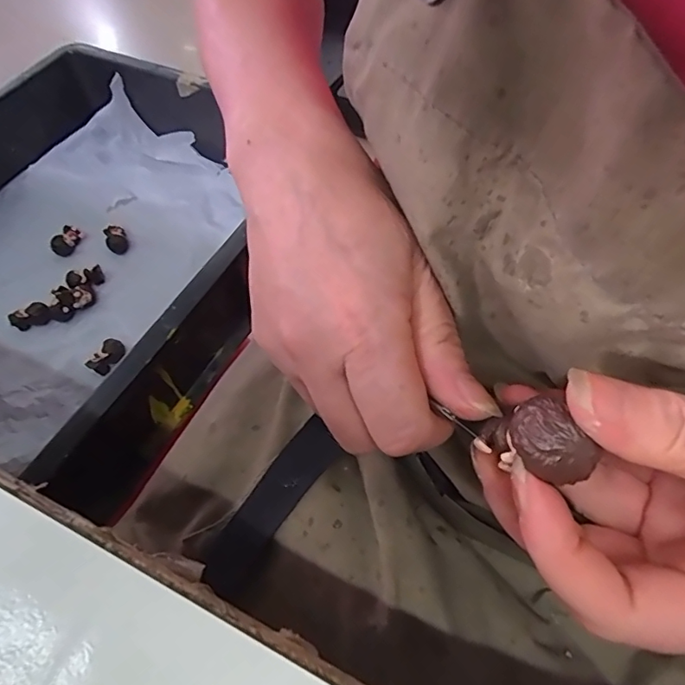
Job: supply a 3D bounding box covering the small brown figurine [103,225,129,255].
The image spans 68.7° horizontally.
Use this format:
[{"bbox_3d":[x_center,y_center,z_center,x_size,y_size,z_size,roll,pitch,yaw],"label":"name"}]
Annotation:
[{"bbox_3d":[-0.275,-0.125,0.610,0.023,0.027,0.028,-22,60,-11],"label":"small brown figurine"}]

